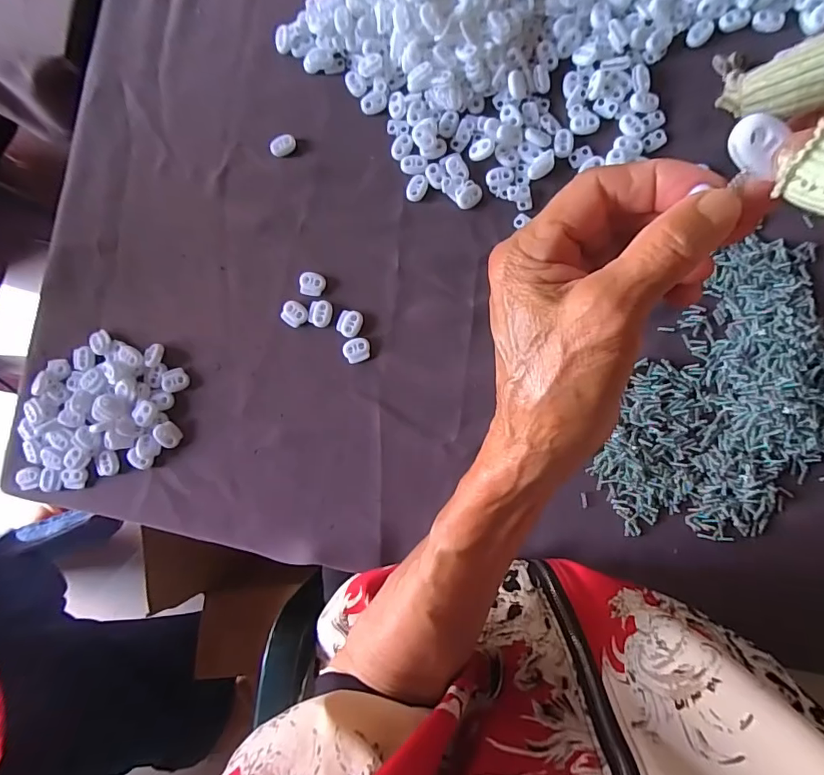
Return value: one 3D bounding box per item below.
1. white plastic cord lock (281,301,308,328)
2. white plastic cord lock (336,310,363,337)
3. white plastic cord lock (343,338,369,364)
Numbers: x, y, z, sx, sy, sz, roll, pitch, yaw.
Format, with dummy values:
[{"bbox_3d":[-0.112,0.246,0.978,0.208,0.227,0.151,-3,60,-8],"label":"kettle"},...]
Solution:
[{"bbox_3d":[-0.101,-0.063,0.410,0.022,0.004,0.020,36,91,7],"label":"white plastic cord lock"},{"bbox_3d":[-0.052,-0.054,0.402,0.020,0.005,0.022,23,90,7],"label":"white plastic cord lock"},{"bbox_3d":[-0.046,-0.031,0.401,0.021,0.005,0.019,-16,86,5],"label":"white plastic cord lock"}]

